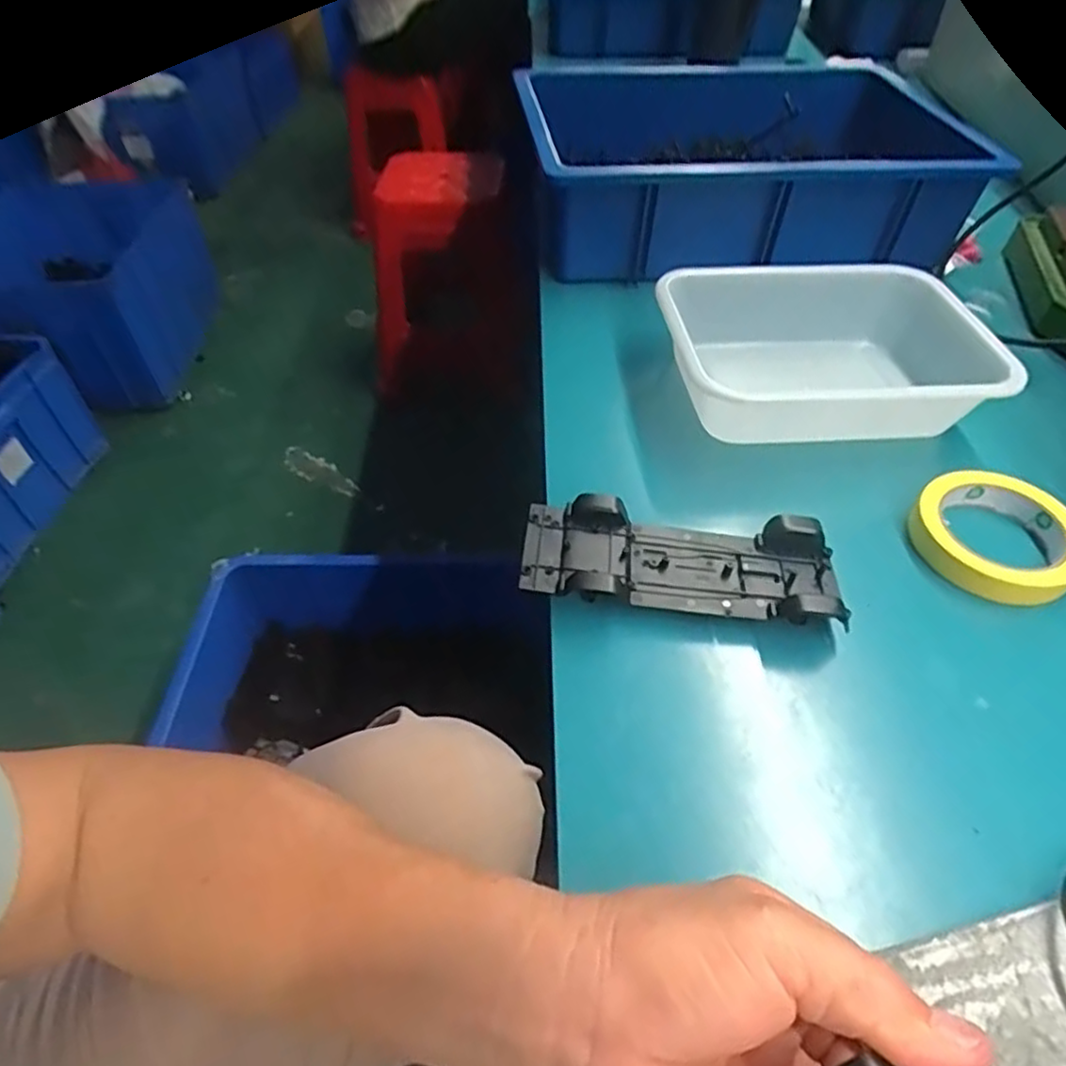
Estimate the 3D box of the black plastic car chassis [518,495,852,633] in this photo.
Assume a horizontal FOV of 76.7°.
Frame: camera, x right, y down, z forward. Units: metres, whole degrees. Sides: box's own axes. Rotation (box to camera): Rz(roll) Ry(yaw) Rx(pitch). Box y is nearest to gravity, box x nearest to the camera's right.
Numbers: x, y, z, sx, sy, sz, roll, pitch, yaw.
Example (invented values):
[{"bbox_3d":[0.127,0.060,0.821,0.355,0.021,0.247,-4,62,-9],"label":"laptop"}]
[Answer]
[{"bbox_3d":[0.092,0.020,0.420,0.190,0.040,0.073,2,48,4],"label":"black plastic car chassis"}]

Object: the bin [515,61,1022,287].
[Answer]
[{"bbox_3d":[0.232,-0.405,0.729,0.466,0.109,0.306,-5,48,-3],"label":"bin"}]

